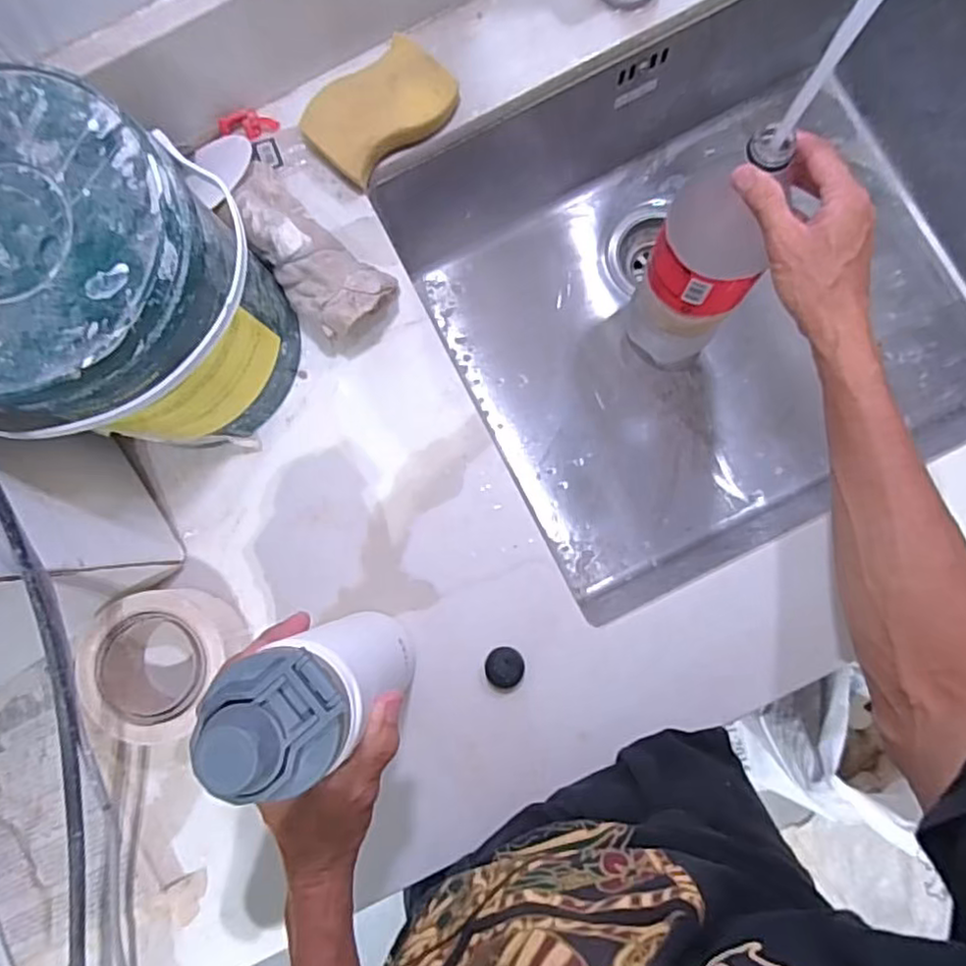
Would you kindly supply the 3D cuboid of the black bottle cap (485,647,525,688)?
[{"bbox_3d":[0.016,0.138,0.503,0.028,0.015,0.028,0,84,3],"label":"black bottle cap"}]

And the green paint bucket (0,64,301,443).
[{"bbox_3d":[-0.226,-0.118,0.440,0.174,0.209,0.180,0,84,3],"label":"green paint bucket"}]

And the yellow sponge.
[{"bbox_3d":[-0.082,-0.295,0.537,0.118,0.031,0.072,-37,83,-1],"label":"yellow sponge"}]

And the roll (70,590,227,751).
[{"bbox_3d":[-0.240,0.131,0.494,0.098,0.052,0.107,0,84,3],"label":"roll"}]

